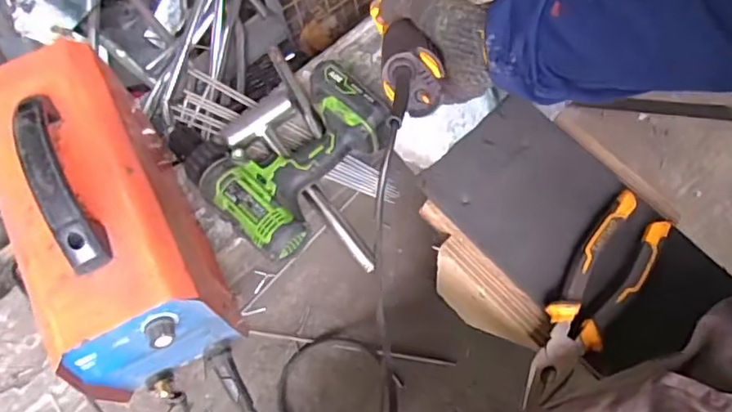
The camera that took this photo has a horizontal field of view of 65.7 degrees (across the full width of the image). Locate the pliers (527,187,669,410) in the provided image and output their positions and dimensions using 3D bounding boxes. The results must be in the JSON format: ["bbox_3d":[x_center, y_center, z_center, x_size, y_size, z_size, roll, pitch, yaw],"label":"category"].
[{"bbox_3d":[0.184,0.077,0.466,0.051,0.015,0.192,35,73,15],"label":"pliers"}]

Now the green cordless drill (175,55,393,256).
[{"bbox_3d":[-0.112,-0.081,0.702,0.215,0.080,0.225,36,73,15],"label":"green cordless drill"}]

